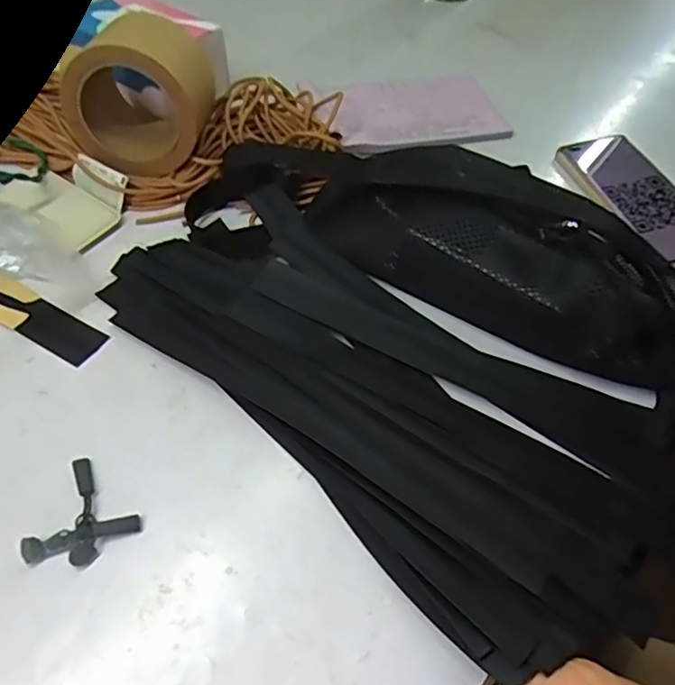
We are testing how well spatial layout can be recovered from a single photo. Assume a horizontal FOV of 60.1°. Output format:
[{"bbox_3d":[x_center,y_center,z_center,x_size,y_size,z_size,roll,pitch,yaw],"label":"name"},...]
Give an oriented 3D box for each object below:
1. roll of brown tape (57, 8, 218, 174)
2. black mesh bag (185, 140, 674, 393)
[{"bbox_3d":[-0.156,-0.202,0.479,0.117,0.114,0.085,6,53,1],"label":"roll of brown tape"},{"bbox_3d":[0.083,-0.100,0.442,0.383,0.078,0.153,21,55,11],"label":"black mesh bag"}]

